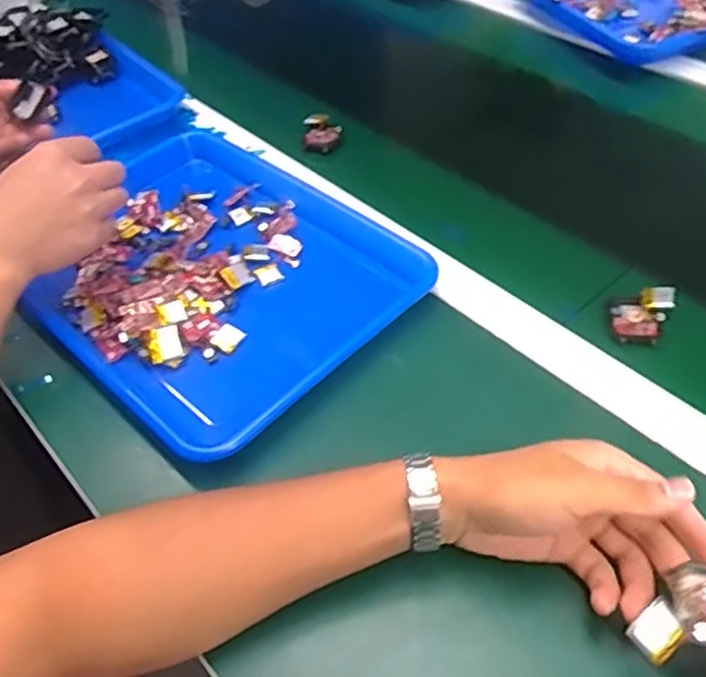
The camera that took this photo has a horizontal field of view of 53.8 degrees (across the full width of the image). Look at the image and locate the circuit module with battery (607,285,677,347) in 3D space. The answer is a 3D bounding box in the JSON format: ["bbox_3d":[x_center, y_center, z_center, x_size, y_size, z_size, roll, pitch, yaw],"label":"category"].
[{"bbox_3d":[0.217,-0.021,0.528,0.041,0.015,0.056,26,55,25],"label":"circuit module with battery"}]

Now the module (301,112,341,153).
[{"bbox_3d":[-0.033,-0.211,0.720,0.036,0.019,0.052,0,48,5],"label":"module"}]

